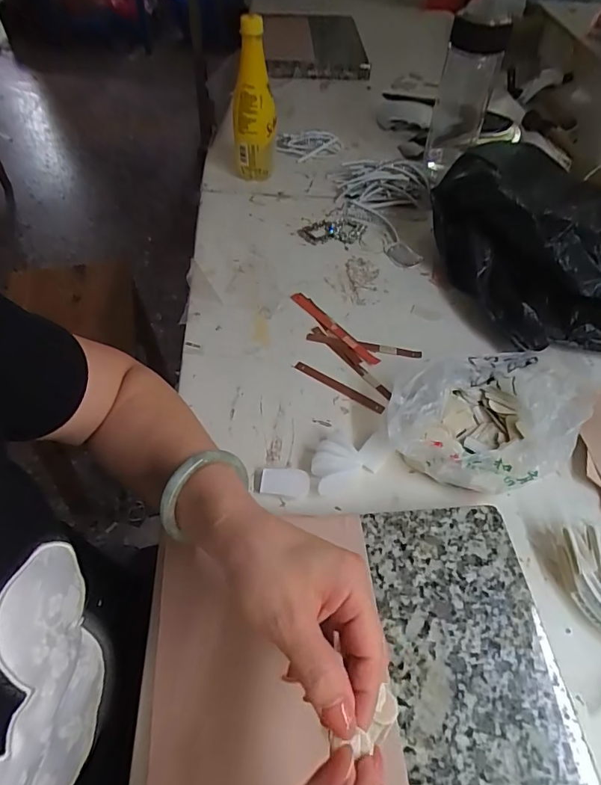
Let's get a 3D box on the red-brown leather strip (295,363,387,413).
[{"bbox_3d":[0.041,-0.006,0.501,0.108,0.005,0.011,28,56,18],"label":"red-brown leather strip"}]

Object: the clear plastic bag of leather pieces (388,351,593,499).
[{"bbox_3d":[0.176,0.019,0.446,0.172,0.064,0.148,17,53,10],"label":"clear plastic bag of leather pieces"}]

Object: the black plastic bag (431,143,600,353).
[{"bbox_3d":[0.294,-0.210,0.588,0.233,0.121,0.315,3,52,0],"label":"black plastic bag"}]

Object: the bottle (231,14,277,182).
[{"bbox_3d":[-0.069,-0.413,0.676,0.060,0.217,0.062,-5,53,-6],"label":"bottle"}]

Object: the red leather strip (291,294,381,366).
[{"bbox_3d":[0.039,-0.079,0.552,0.014,0.004,0.142,-32,60,-24],"label":"red leather strip"}]

